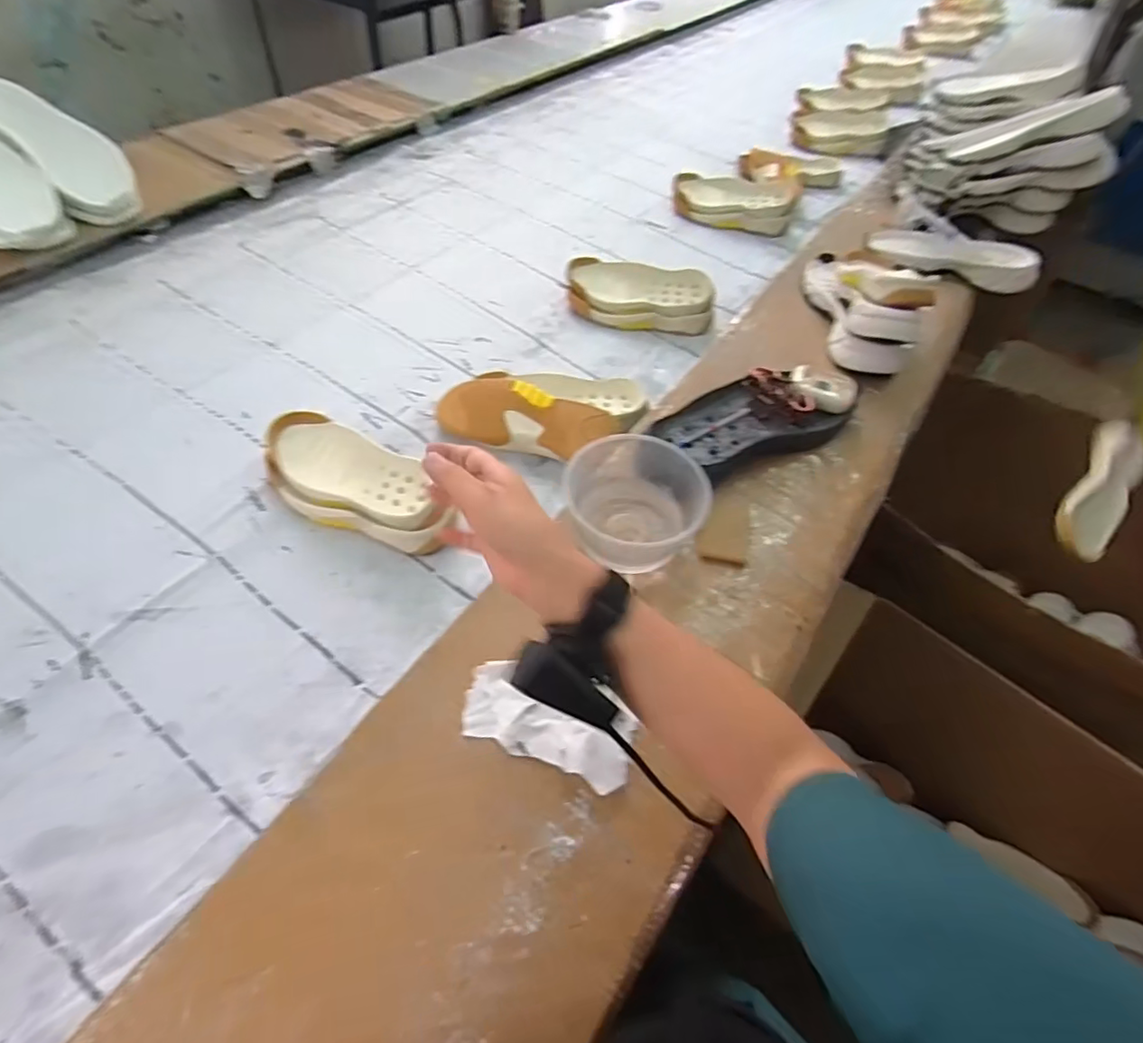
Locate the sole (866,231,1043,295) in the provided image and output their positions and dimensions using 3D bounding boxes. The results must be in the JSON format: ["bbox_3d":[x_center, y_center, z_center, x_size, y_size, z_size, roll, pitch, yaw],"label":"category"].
[{"bbox_3d":[0.599,-0.423,0.912,0.242,0.054,0.073,27,56,15],"label":"sole"}]

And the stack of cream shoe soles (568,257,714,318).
[{"bbox_3d":[0.098,-0.344,0.873,0.216,0.073,0.097,19,54,9],"label":"stack of cream shoe soles"}]

